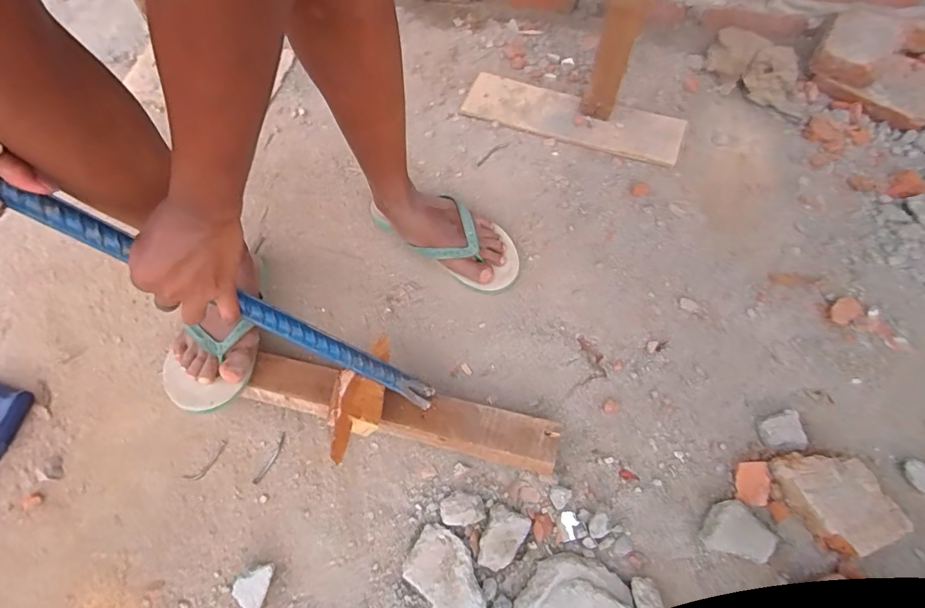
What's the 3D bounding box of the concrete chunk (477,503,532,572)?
[{"bbox_3d":[0.046,0.270,0.546,0.046,0.022,0.066,21,64,14],"label":"concrete chunk"}]

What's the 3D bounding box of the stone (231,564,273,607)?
[{"bbox_3d":[-0.233,0.323,0.542,0.043,0.028,0.039,-39,66,-17],"label":"stone"}]

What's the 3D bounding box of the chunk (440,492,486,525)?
[{"bbox_3d":[0.000,0.246,0.569,0.052,0.024,0.037,2,61,4],"label":"chunk"}]

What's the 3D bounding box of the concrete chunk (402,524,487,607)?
[{"bbox_3d":[-0.020,0.304,0.527,0.070,0.026,0.105,-33,65,-15],"label":"concrete chunk"}]

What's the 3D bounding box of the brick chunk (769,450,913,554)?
[{"bbox_3d":[0.424,0.221,0.544,0.099,0.040,0.110,-17,62,-6],"label":"brick chunk"}]

